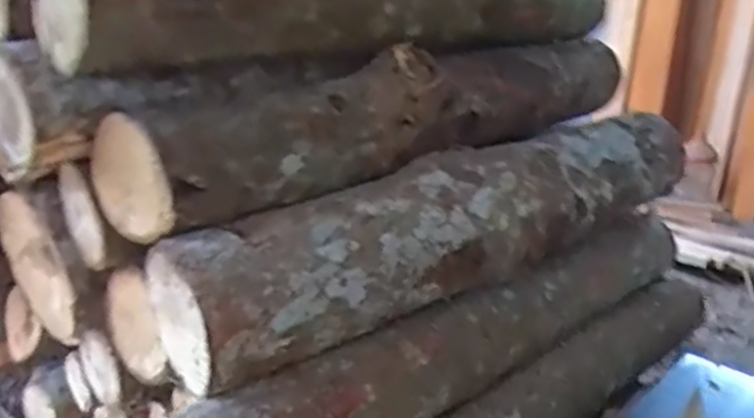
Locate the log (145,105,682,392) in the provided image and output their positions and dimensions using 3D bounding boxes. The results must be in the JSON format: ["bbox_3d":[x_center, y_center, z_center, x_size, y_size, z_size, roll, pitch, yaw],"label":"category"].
[{"bbox_3d":[0.180,0.012,1.124,1.065,0.184,0.170,-14,23,-35],"label":"log"}]

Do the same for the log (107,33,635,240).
[{"bbox_3d":[0.097,-0.180,1.201,1.136,0.165,0.181,-16,25,-39],"label":"log"}]

